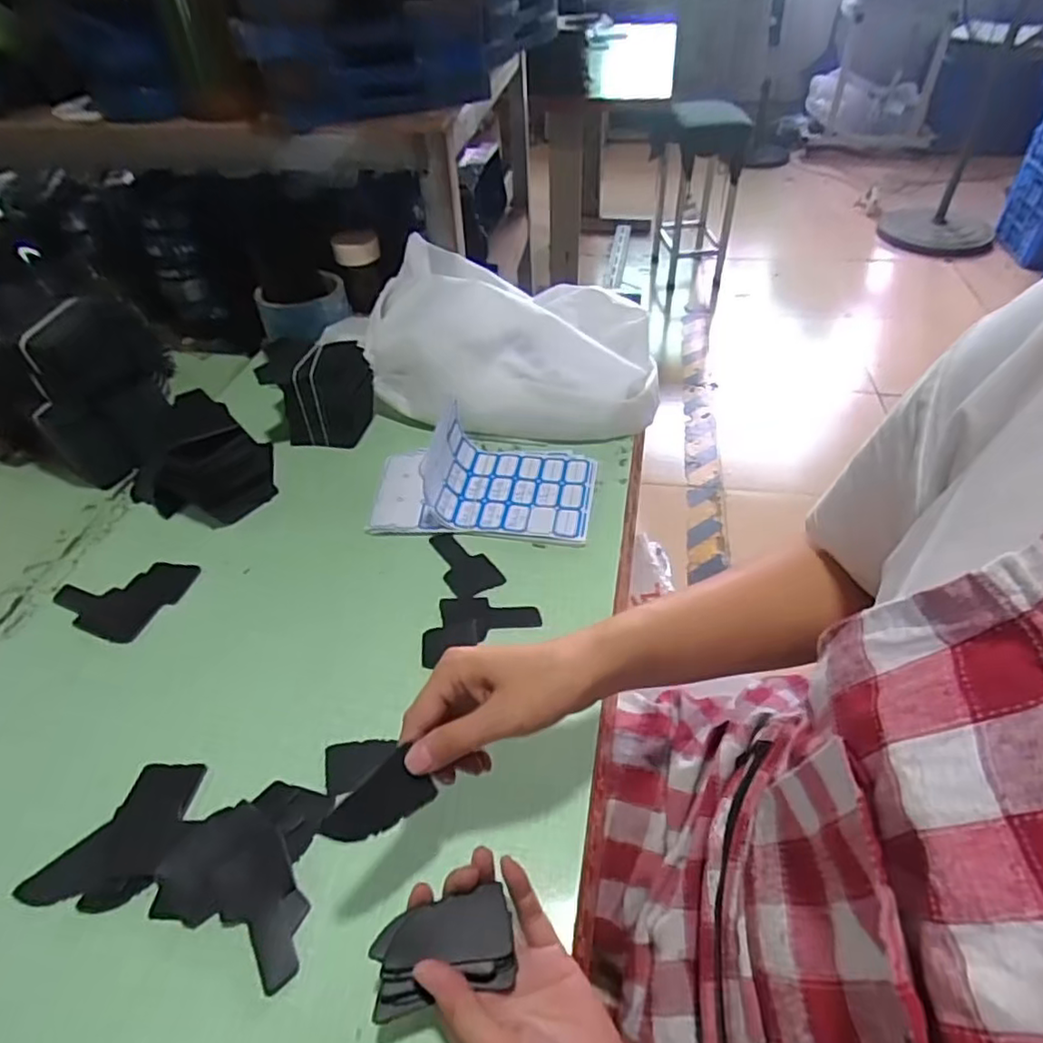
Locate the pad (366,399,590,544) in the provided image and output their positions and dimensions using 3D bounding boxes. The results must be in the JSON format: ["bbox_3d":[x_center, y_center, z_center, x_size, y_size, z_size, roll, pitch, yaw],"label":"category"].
[{"bbox_3d":[-0.038,-0.052,0.639,0.218,0.058,0.141,4,46,6],"label":"pad"}]

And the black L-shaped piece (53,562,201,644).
[{"bbox_3d":[-0.359,0.062,0.579,0.104,0.004,0.089,18,49,19],"label":"black L-shaped piece"}]

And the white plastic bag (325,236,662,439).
[{"bbox_3d":[-0.036,-0.220,0.747,0.379,0.135,0.212,3,45,6],"label":"white plastic bag"}]

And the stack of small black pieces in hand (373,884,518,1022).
[{"bbox_3d":[-0.043,0.229,0.342,0.073,0.018,0.041,-13,46,-9],"label":"stack of small black pieces in hand"}]

